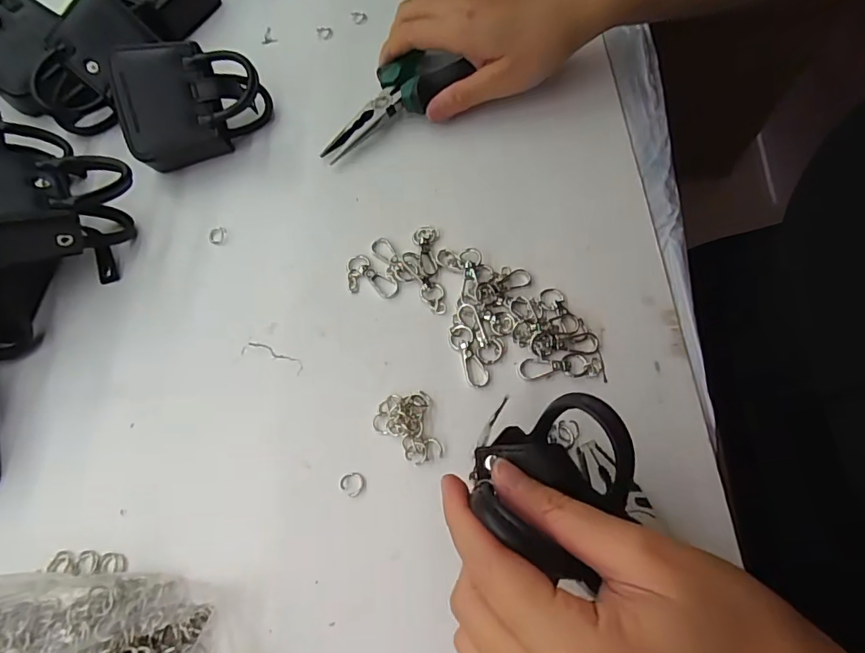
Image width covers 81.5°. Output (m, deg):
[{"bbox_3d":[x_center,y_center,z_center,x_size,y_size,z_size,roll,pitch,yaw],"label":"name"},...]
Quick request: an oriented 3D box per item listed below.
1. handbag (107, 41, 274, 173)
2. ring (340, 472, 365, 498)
[{"bbox_3d":[-0.169,-0.158,0.357,0.099,0.079,0.046,-14,23,-8],"label":"handbag"},{"bbox_3d":[-0.044,0.087,0.277,0.012,0.006,0.013,-1,67,2],"label":"ring"}]

